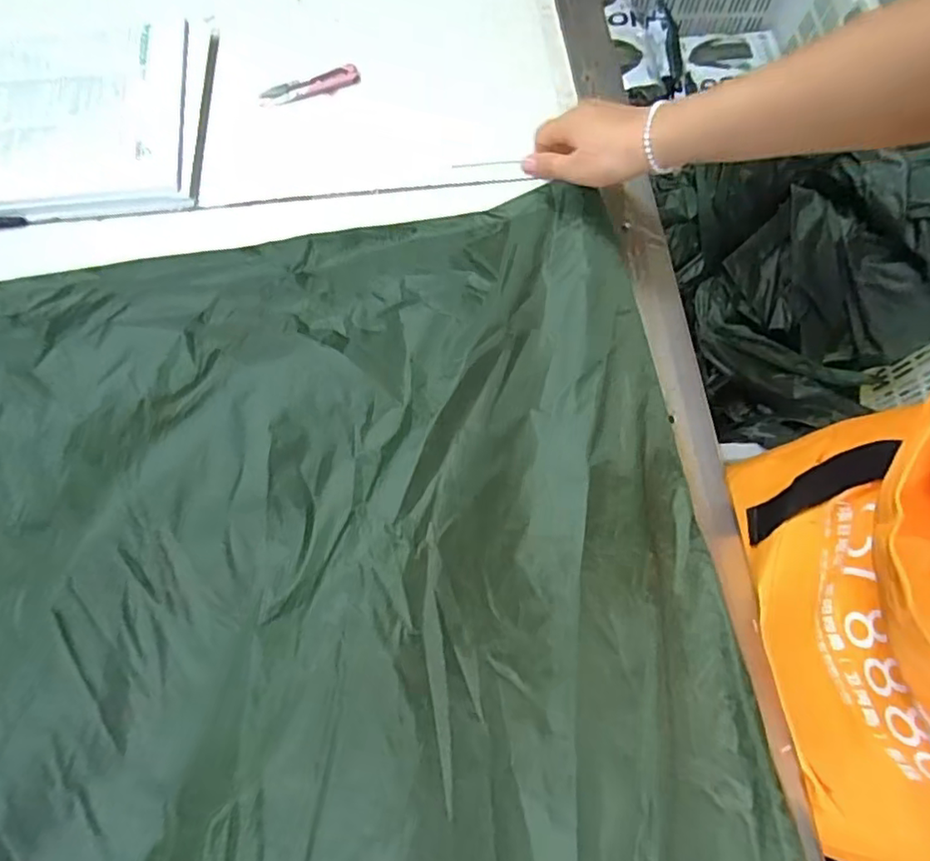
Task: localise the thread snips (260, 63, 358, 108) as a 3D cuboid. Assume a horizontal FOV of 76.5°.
[{"bbox_3d":[-0.158,-0.350,0.600,0.102,0.018,0.019,-19,74,-7],"label":"thread snips"}]

